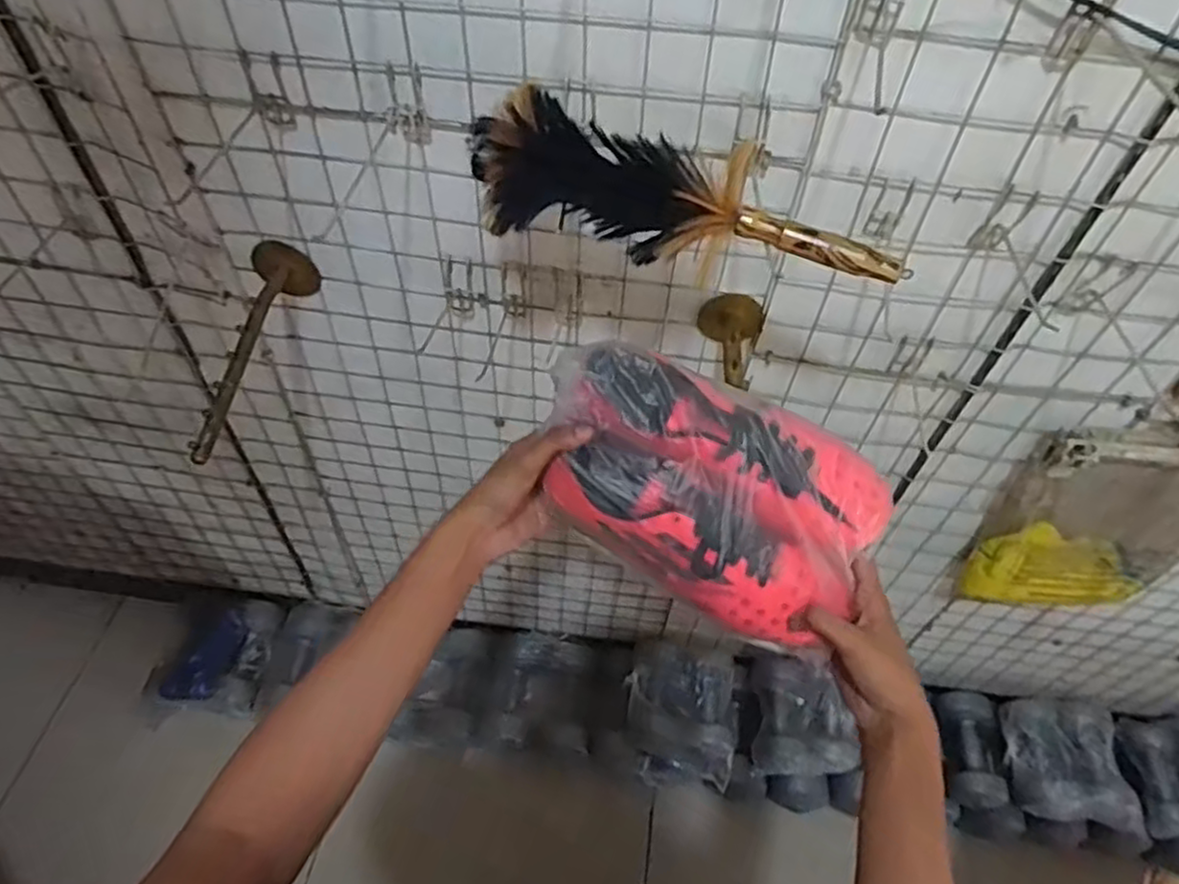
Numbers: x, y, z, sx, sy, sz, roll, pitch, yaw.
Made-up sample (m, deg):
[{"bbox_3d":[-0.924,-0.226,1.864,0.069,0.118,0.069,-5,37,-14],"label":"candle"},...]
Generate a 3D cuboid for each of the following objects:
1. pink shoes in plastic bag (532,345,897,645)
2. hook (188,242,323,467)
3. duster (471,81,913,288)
[{"bbox_3d":[0.082,0.037,0.554,0.260,0.095,0.159,26,92,-7],"label":"pink shoes in plastic bag"},{"bbox_3d":[-0.350,-0.101,0.770,0.069,0.075,0.245,4,53,0],"label":"hook"},{"bbox_3d":[0.071,-0.179,0.532,0.302,0.085,0.060,11,53,5],"label":"duster"}]

